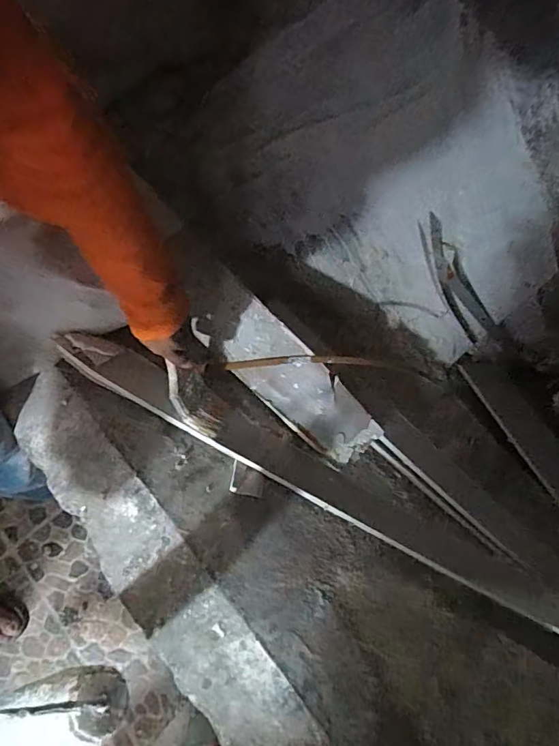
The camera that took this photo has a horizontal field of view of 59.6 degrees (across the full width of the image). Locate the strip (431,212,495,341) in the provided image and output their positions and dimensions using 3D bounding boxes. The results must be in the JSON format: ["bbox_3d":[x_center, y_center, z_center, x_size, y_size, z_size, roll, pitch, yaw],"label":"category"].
[{"bbox_3d":[0.384,-0.195,1.055,0.081,0.013,0.321,-43,120,-8],"label":"strip"}]

